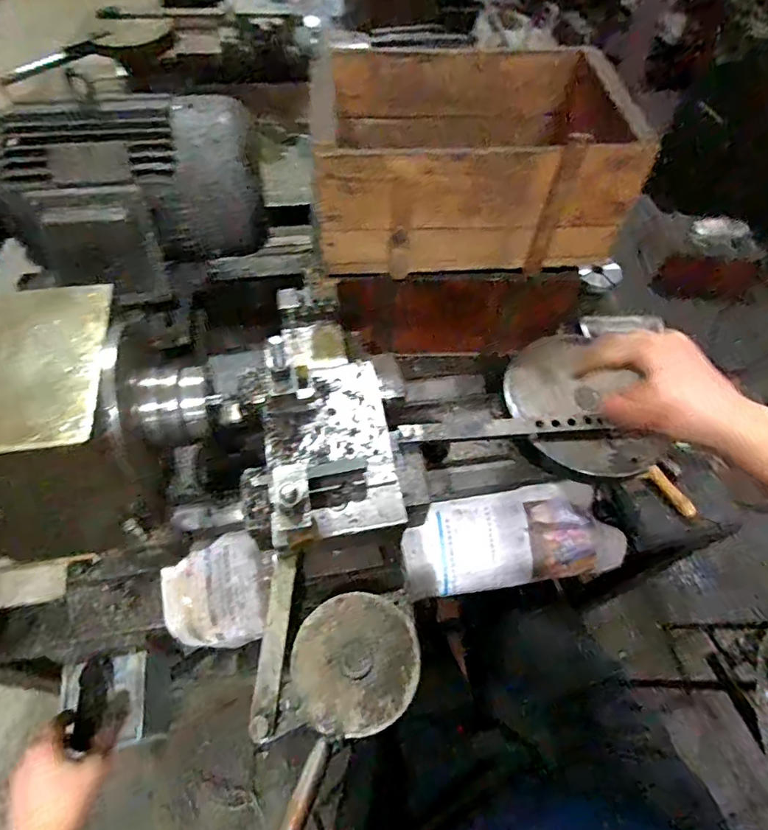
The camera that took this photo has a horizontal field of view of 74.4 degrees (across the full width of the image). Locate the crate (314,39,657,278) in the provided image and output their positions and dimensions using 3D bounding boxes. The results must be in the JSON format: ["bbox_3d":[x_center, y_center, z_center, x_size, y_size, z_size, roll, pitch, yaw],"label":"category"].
[{"bbox_3d":[0.104,-0.315,0.626,0.349,0.148,0.252,3,57,-2],"label":"crate"}]

